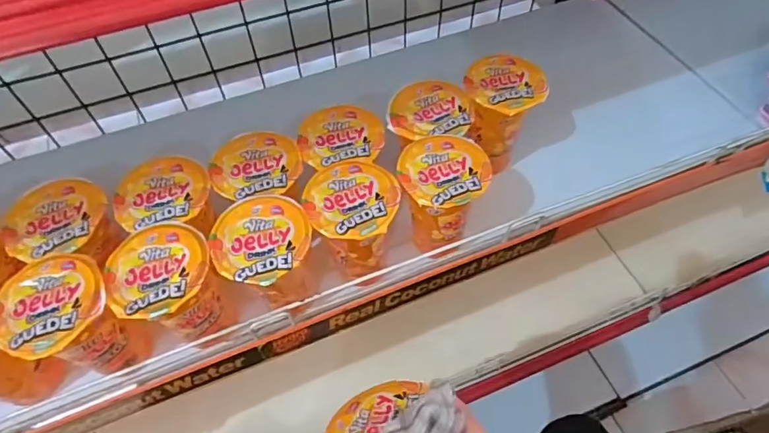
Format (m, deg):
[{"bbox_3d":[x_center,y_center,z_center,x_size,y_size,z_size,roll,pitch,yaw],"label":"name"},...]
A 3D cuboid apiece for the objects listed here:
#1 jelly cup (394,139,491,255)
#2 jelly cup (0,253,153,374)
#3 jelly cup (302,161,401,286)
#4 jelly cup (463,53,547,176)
[{"bbox_3d":[0.047,-0.011,0.405,0.066,0.096,0.065,-1,56,1],"label":"jelly cup"},{"bbox_3d":[-0.225,0.083,0.359,0.069,0.100,0.067,-1,56,1],"label":"jelly cup"},{"bbox_3d":[-0.023,0.014,0.396,0.067,0.101,0.070,-1,56,1],"label":"jelly cup"},{"bbox_3d":[0.109,-0.091,0.464,0.068,0.105,0.069,-1,56,1],"label":"jelly cup"}]

